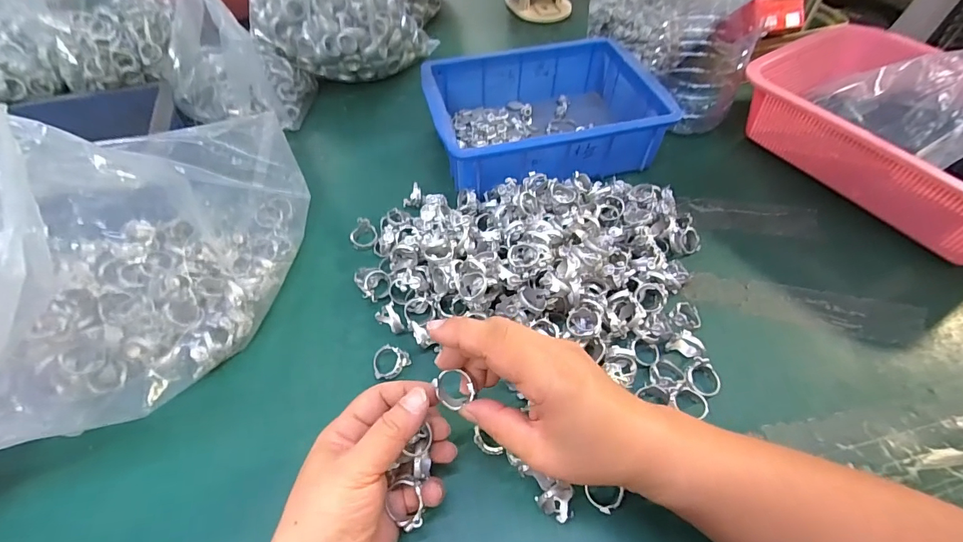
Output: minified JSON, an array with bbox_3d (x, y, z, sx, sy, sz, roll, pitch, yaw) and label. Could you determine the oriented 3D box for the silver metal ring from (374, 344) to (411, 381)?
[{"bbox_3d":[-0.072,0.071,0.338,0.029,0.011,0.027,0,52,0],"label":"silver metal ring"}]

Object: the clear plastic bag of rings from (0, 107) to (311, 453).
[{"bbox_3d":[-0.302,-0.035,0.304,0.247,0.200,0.348,0,52,0],"label":"clear plastic bag of rings"}]

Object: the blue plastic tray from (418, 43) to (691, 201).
[{"bbox_3d":[0.064,-0.173,0.486,0.234,0.074,0.172,-13,54,-10],"label":"blue plastic tray"}]

